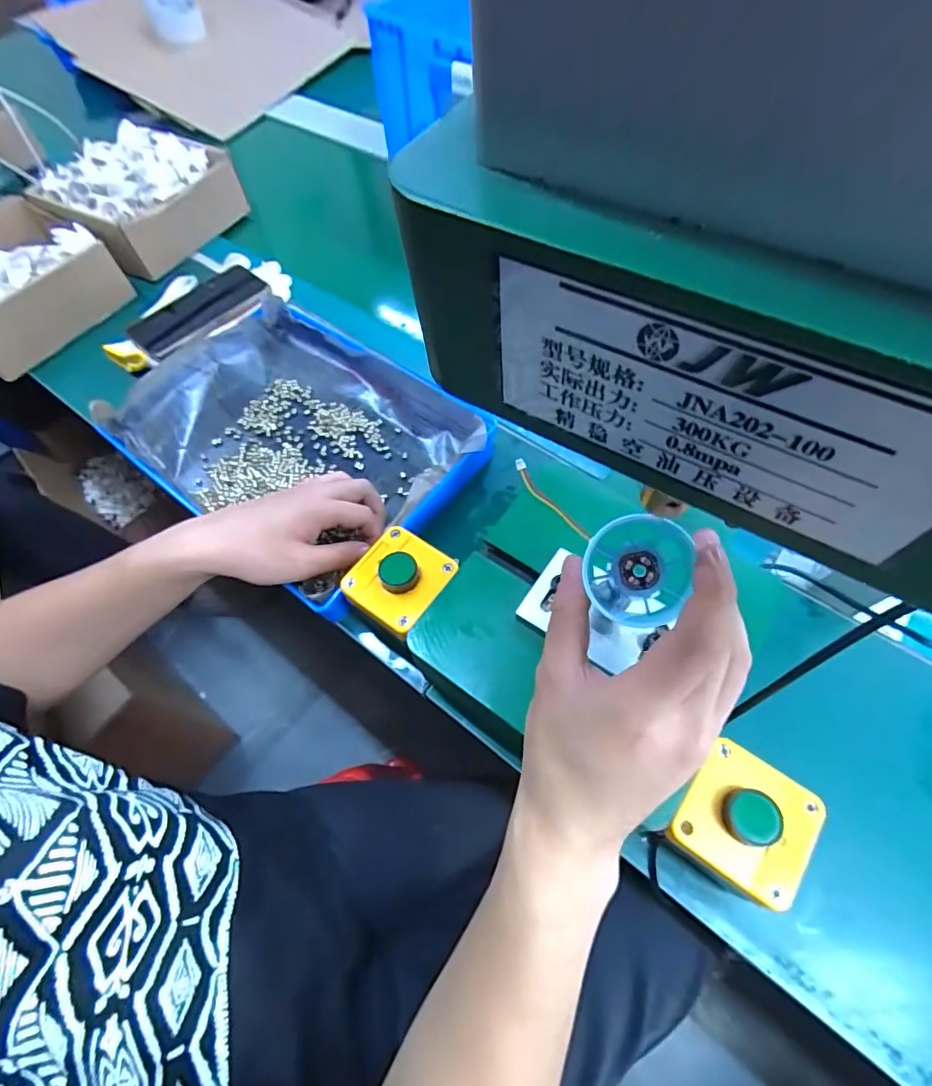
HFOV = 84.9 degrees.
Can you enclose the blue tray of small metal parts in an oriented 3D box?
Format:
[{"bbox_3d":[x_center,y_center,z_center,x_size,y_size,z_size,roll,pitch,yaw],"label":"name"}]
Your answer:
[{"bbox_3d":[-0.170,-0.113,0.494,0.347,0.049,0.227,34,68,20],"label":"blue tray of small metal parts"}]

